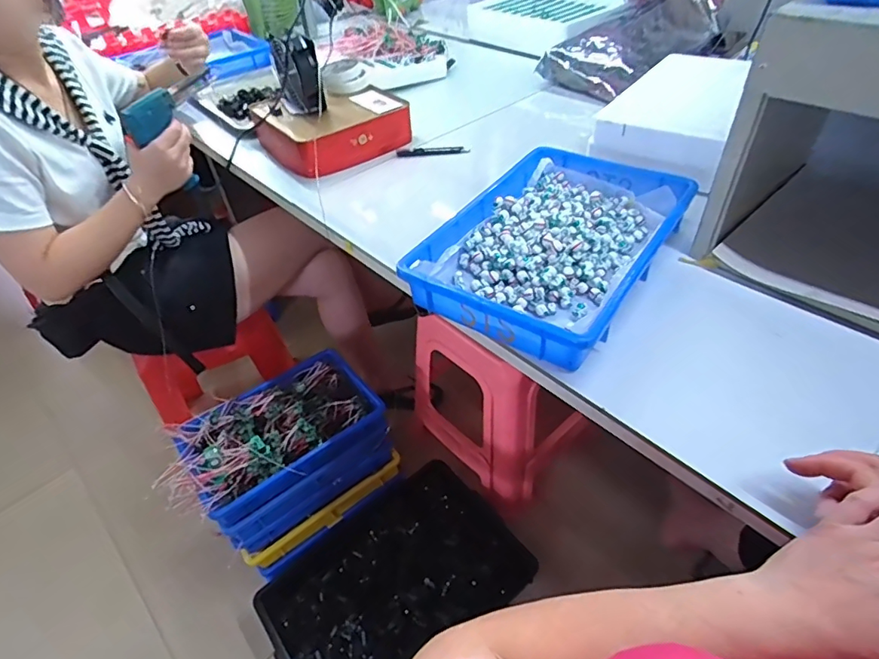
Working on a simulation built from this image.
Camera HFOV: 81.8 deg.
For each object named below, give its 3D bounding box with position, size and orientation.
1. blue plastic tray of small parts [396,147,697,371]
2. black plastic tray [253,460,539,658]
[{"bbox_3d":[0.148,-0.118,0.661,0.248,0.057,0.359,25,53,28],"label":"blue plastic tray of small parts"},{"bbox_3d":[-0.096,0.522,1.069,0.495,0.097,0.352,-38,53,-15],"label":"black plastic tray"}]

